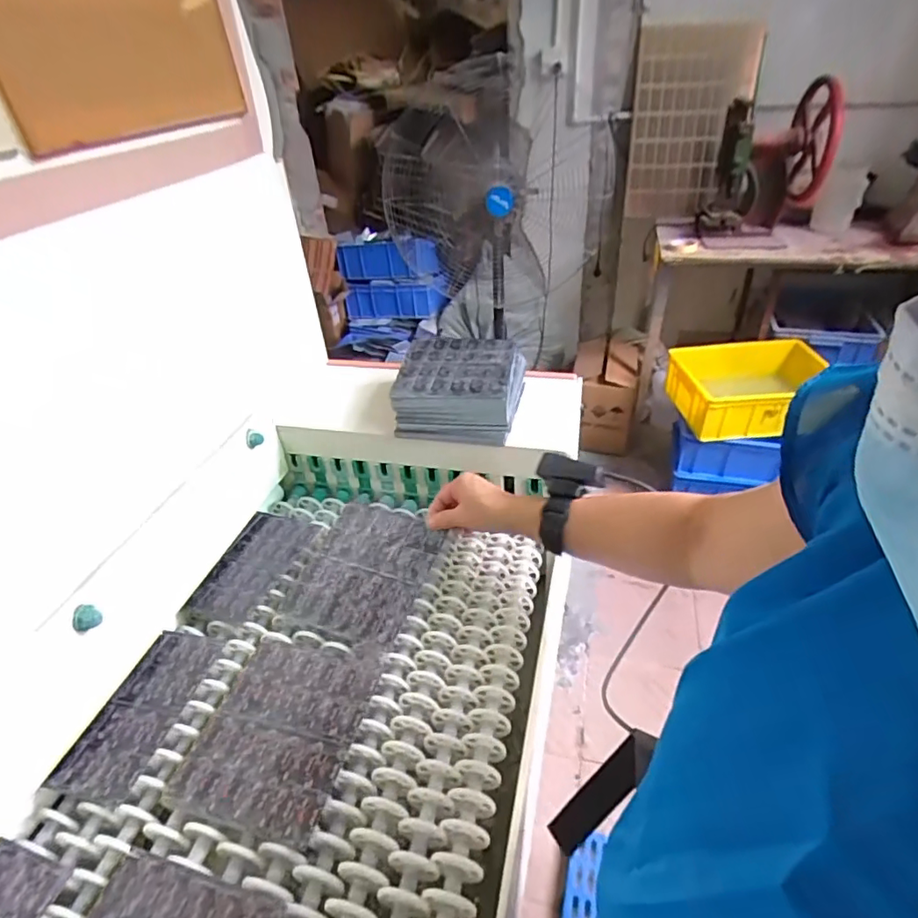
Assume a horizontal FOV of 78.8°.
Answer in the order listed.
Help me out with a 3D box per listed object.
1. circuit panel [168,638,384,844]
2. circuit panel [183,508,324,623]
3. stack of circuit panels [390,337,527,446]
[{"bbox_3d":[-0.177,0.255,0.549,0.157,0.009,0.185,5,38,15],"label":"circuit panel"},{"bbox_3d":[-0.267,0.137,0.737,0.108,0.011,0.183,5,38,15],"label":"circuit panel"},{"bbox_3d":[0.005,-0.105,0.807,0.167,0.071,0.176,2,38,11],"label":"stack of circuit panels"}]

